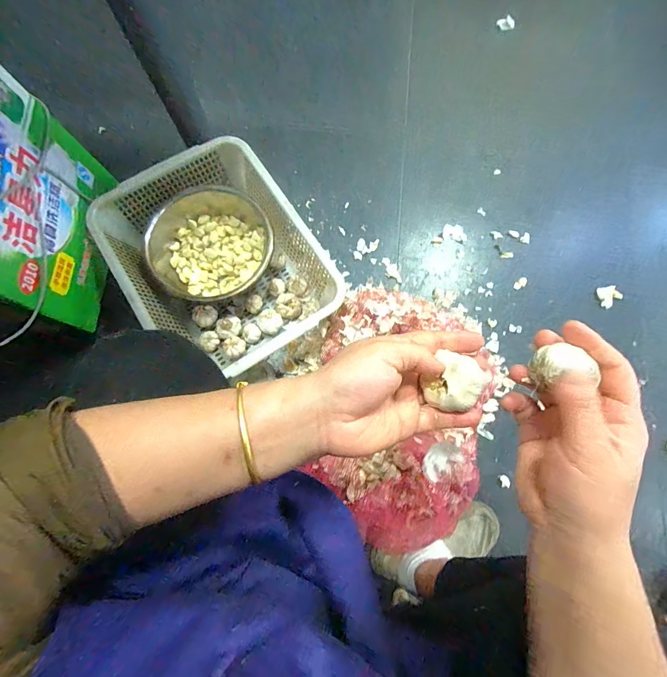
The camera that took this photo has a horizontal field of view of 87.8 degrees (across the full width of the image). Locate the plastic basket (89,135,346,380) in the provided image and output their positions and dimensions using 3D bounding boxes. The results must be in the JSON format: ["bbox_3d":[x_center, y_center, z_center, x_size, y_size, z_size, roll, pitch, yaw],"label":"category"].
[{"bbox_3d":[-0.240,-0.159,0.754,0.363,0.143,0.459,-33,80,-9],"label":"plastic basket"}]

